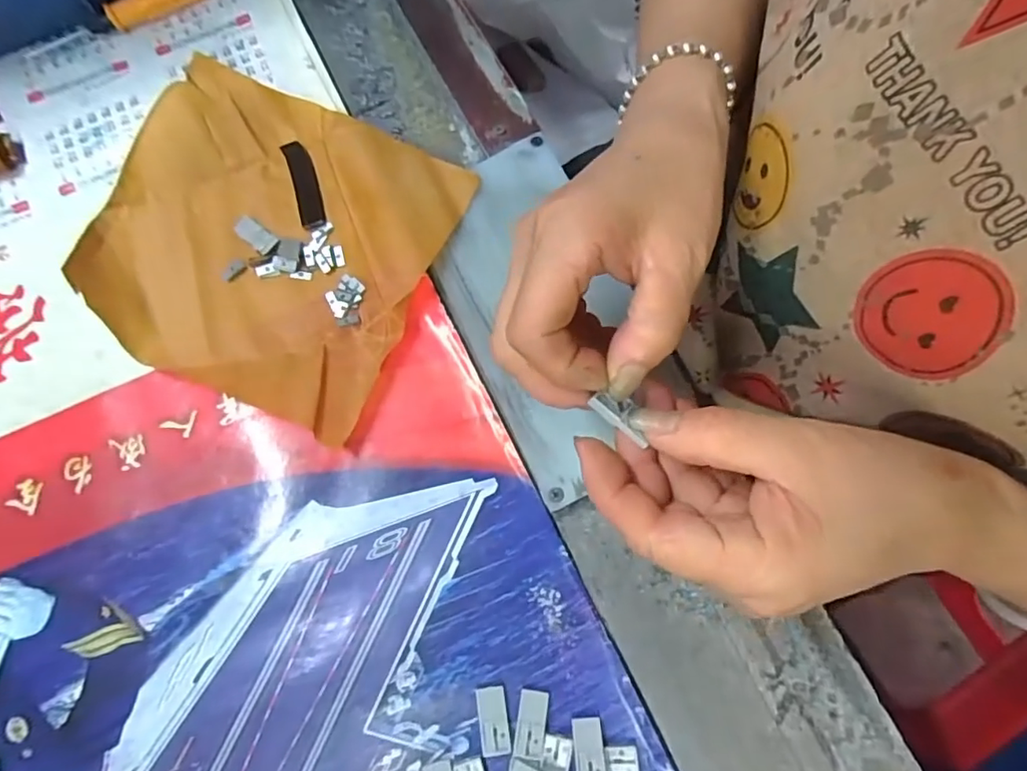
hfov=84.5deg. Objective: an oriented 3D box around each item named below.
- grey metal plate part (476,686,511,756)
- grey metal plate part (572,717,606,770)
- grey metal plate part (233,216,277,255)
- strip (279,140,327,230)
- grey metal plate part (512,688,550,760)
[{"bbox_3d":[-0.009,0.157,0.264,0.014,0.004,0.028,-8,76,-3],"label":"grey metal plate part"},{"bbox_3d":[0.035,0.168,0.259,0.014,0.004,0.029,-4,66,1],"label":"grey metal plate part"},{"bbox_3d":[-0.148,-0.086,0.324,0.024,0.007,0.012,39,79,9],"label":"grey metal plate part"},{"bbox_3d":[-0.124,-0.119,0.335,0.015,0.004,0.057,-17,77,-5],"label":"strip"},{"bbox_3d":[0.008,0.158,0.263,0.014,0.004,0.027,9,76,1],"label":"grey metal plate part"}]

